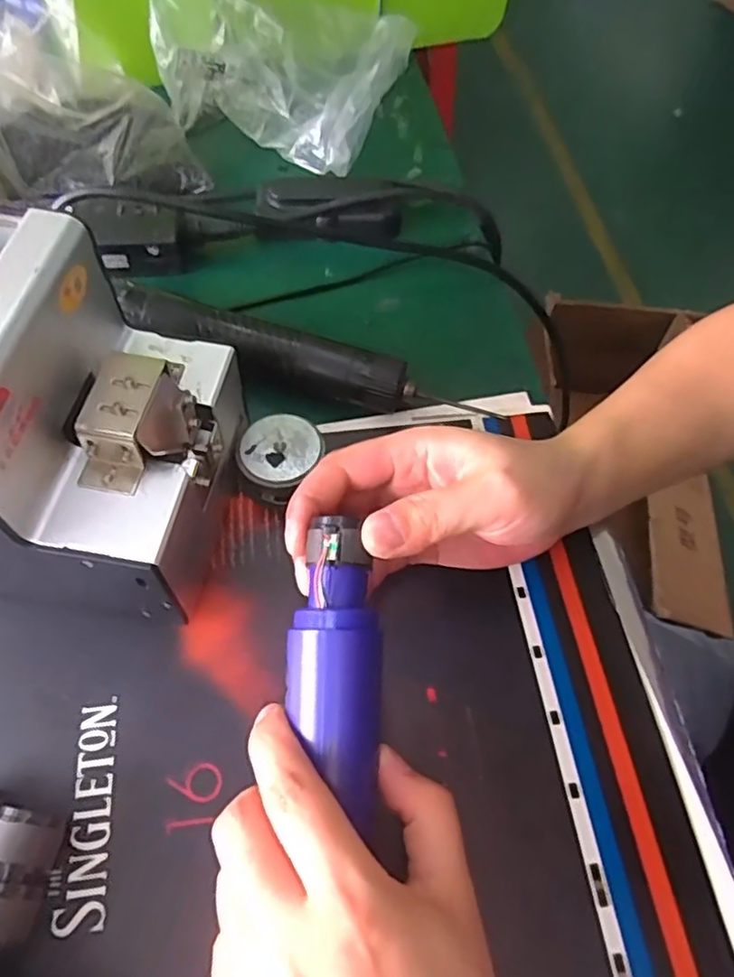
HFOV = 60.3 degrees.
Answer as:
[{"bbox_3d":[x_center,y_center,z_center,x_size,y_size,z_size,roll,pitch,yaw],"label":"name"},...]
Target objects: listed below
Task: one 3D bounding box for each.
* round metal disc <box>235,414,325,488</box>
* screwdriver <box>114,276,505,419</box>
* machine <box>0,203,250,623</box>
[{"bbox_3d":[-0.049,-0.017,0.362,0.043,0.026,0.046,1,60,-2],"label":"round metal disc"},{"bbox_3d":[-0.043,-0.080,0.397,0.232,0.042,0.028,16,61,7],"label":"screwdriver"},{"bbox_3d":[-0.163,-0.032,0.296,0.174,0.145,0.128,9,60,3],"label":"machine"}]

